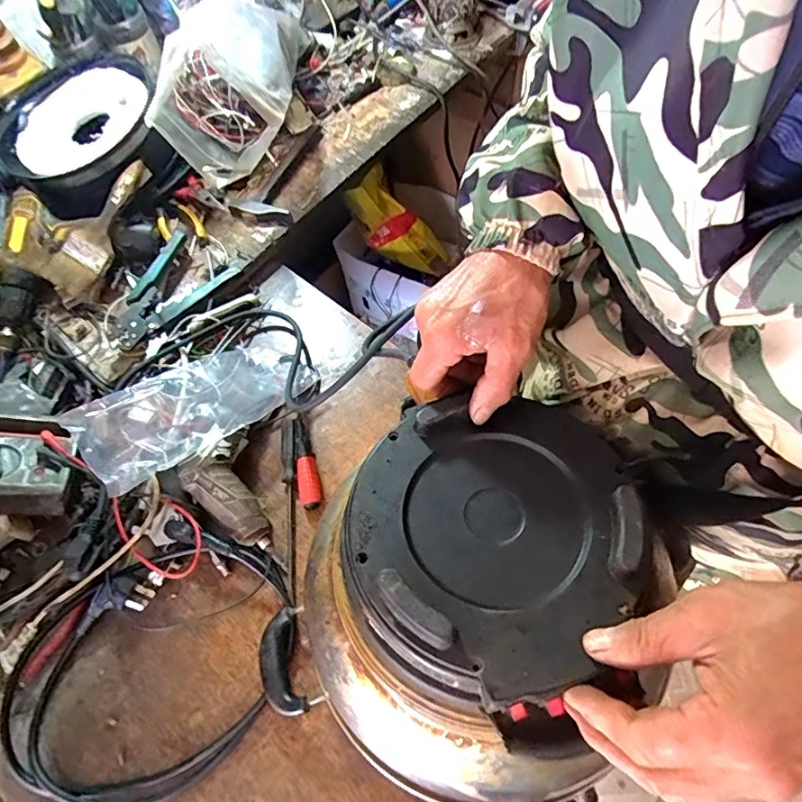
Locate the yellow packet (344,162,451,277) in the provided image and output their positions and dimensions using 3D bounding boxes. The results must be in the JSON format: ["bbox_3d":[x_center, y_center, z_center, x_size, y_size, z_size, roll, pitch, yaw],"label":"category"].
[{"bbox_3d":[-0.017,-0.464,1.402,0.162,0.361,0.115,-19,60,29],"label":"yellow packet"}]

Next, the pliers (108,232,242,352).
[{"bbox_3d":[-0.311,-0.142,0.672,0.097,0.023,0.180,24,68,13],"label":"pliers"}]

